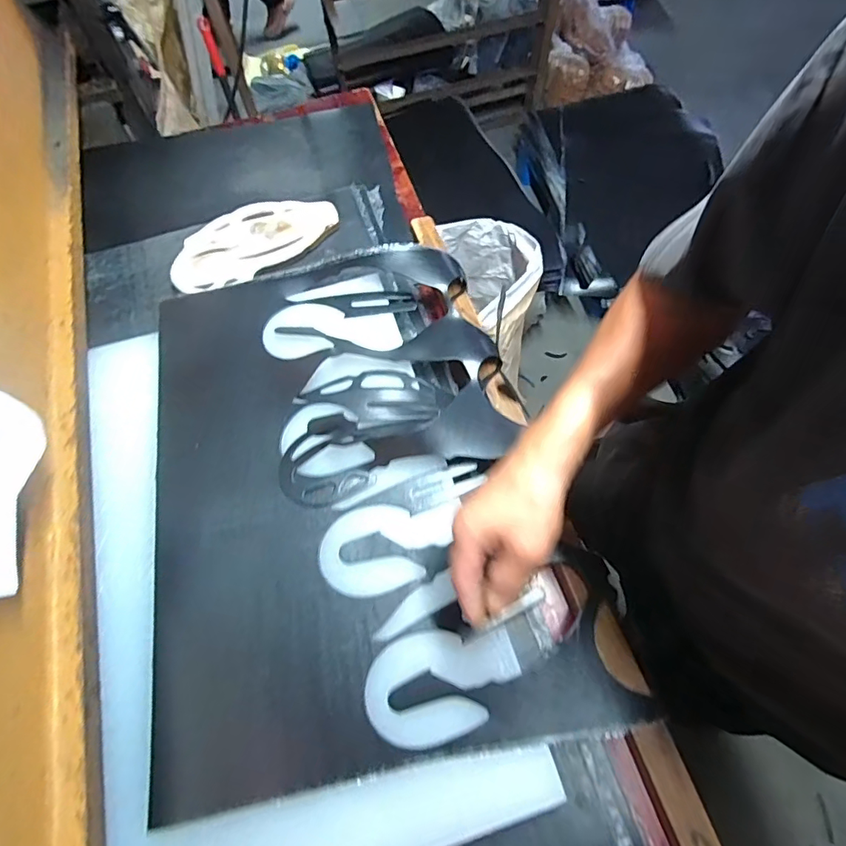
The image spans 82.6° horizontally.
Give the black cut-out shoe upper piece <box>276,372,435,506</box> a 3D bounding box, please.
[{"bbox_3d":[-0.085,0.001,0.544,0.130,0.023,0.196,38,73,17],"label":"black cut-out shoe upper piece"}]

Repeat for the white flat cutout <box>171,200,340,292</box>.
[{"bbox_3d":[-0.239,-0.261,0.687,0.234,0.021,0.117,-25,67,-9],"label":"white flat cutout"}]

